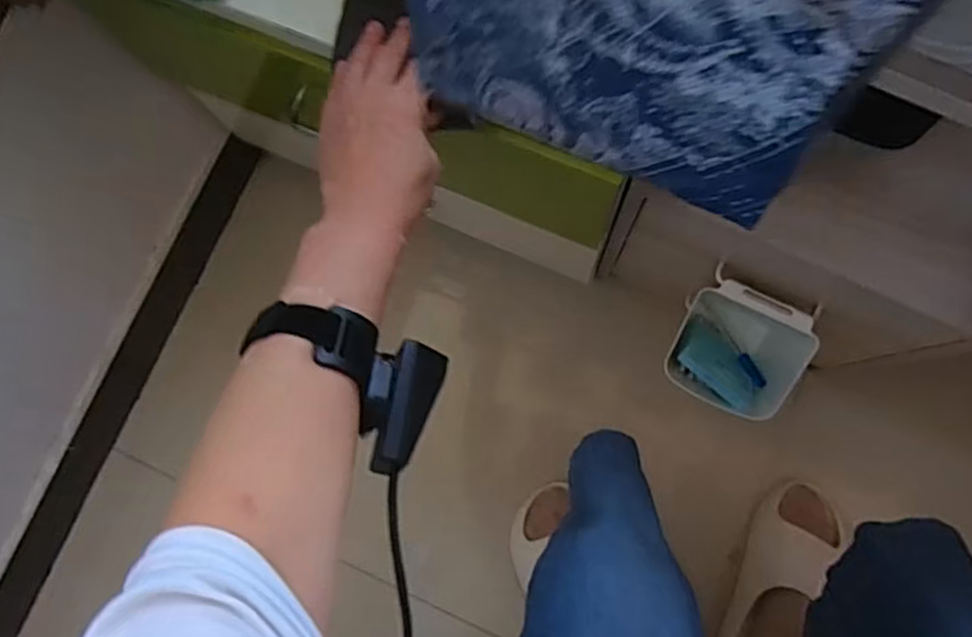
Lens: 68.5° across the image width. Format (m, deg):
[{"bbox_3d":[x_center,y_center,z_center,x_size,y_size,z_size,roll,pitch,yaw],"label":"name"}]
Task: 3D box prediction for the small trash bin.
[{"bbox_3d":[0.243,0.032,0.717,0.116,0.155,0.116,23,83,7],"label":"small trash bin"}]

